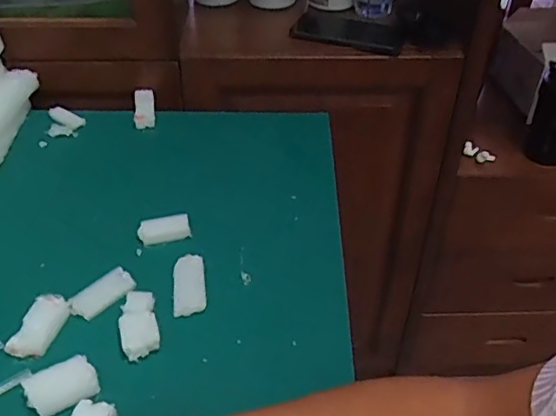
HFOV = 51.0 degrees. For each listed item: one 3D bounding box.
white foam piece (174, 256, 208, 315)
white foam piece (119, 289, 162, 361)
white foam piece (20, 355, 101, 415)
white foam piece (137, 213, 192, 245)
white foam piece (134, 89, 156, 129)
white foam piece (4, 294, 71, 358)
[{"bbox_3d":[-0.083,0.070,0.545,0.029,0.007,0.067,-3,39,-9],"label":"white foam piece"},{"bbox_3d":[-0.121,0.099,0.506,0.031,0.012,0.069,-7,40,-13],"label":"white foam piece"},{"bbox_3d":[-0.168,0.138,0.455,0.051,0.014,0.036,-24,56,-26],"label":"white foam piece"},{"bbox_3d":[-0.117,0.021,0.601,0.052,0.015,0.022,-7,40,-13],"label":"white foam piece"},{"bbox_3d":[-0.180,-0.136,0.790,0.027,0.016,0.086,-3,39,-9],"label":"white foam piece"},{"bbox_3d":[-0.205,0.103,0.503,0.031,0.017,0.061,14,40,12],"label":"white foam piece"}]

